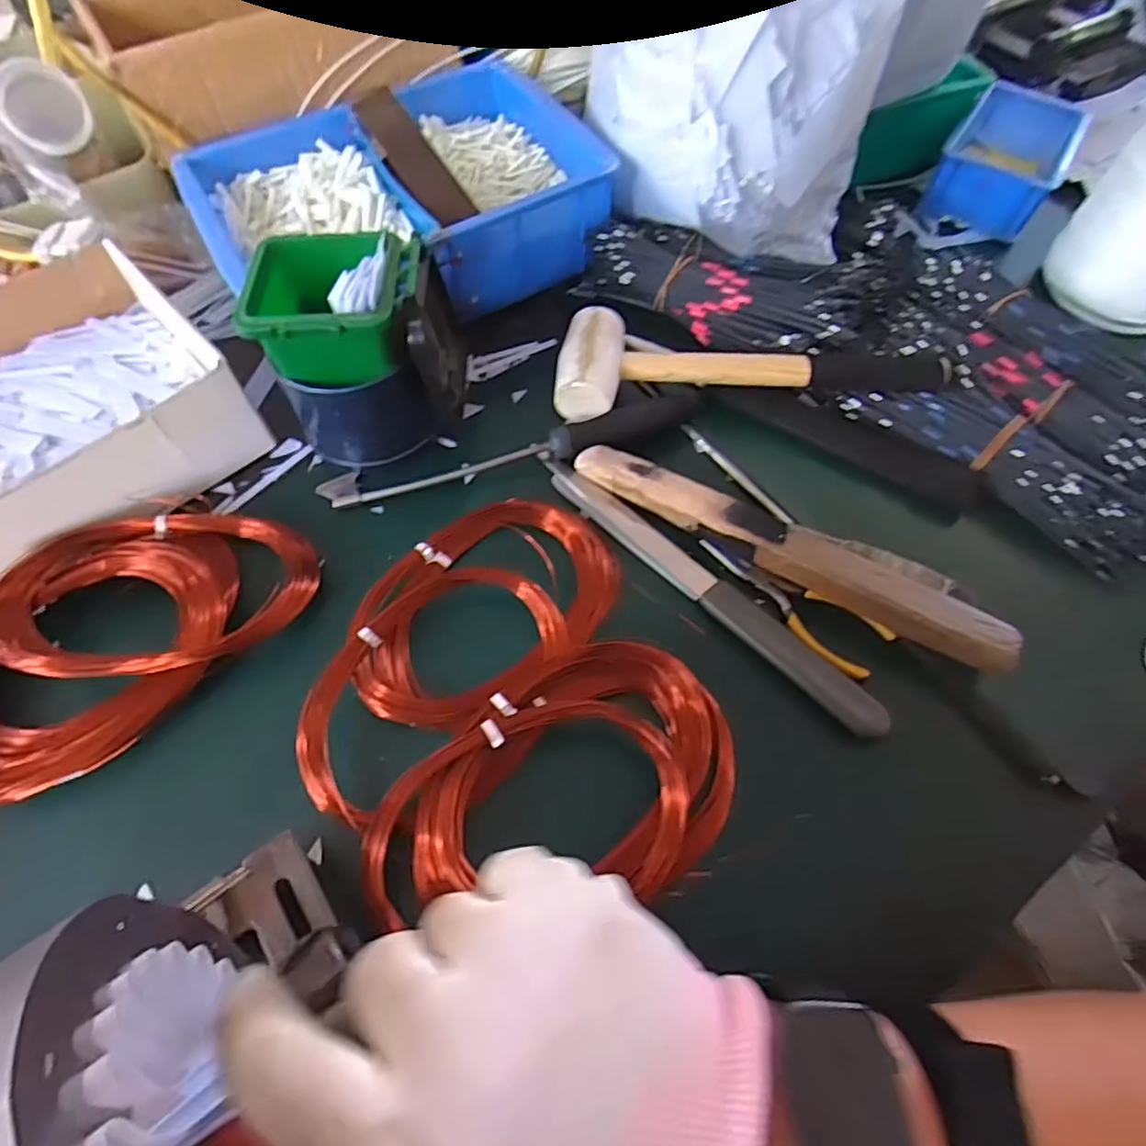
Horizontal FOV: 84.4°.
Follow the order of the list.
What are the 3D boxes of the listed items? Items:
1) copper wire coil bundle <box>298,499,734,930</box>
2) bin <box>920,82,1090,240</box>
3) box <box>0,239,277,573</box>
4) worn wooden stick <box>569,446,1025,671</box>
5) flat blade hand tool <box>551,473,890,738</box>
[{"bbox_3d":[-0.040,0.066,0.342,0.200,0.026,0.229,-26,64,-14],"label":"copper wire coil bundle"},{"bbox_3d":[0.397,-0.382,0.576,0.096,0.058,0.187,29,65,15],"label":"bin"},{"bbox_3d":[-0.358,-0.094,0.410,0.189,0.073,0.237,40,68,20],"label":"box"},{"bbox_3d":[0.126,-0.026,0.385,0.265,0.029,0.047,30,65,16],"label":"worn wooden stick"},{"bbox_3d":[0.081,0.006,0.386,0.026,0.017,0.243,-40,68,-19],"label":"flat blade hand tool"}]

